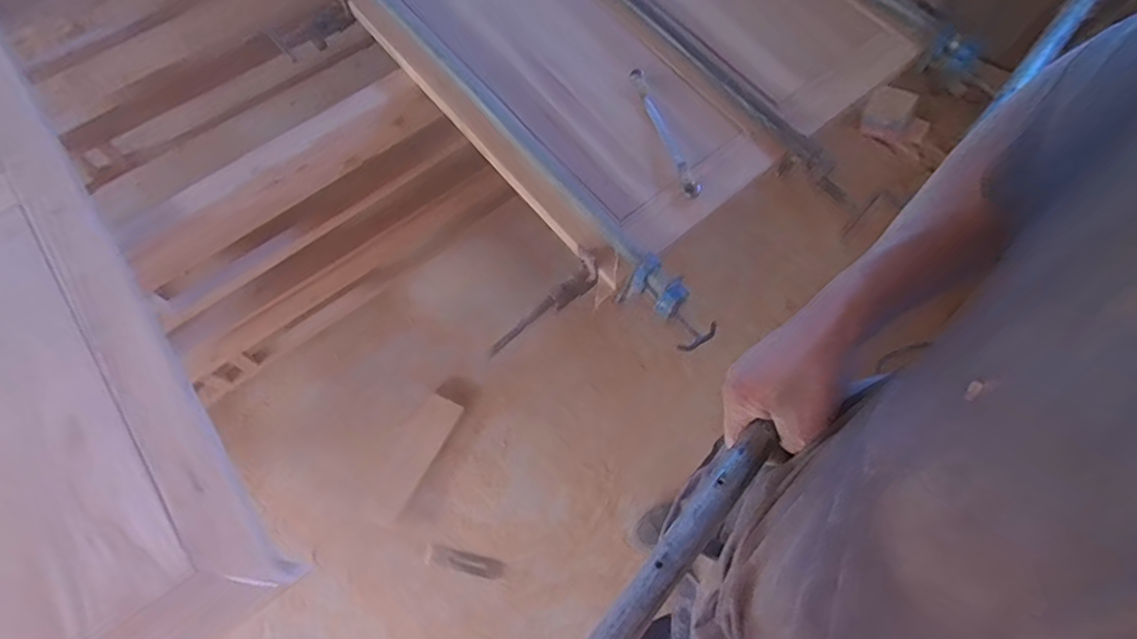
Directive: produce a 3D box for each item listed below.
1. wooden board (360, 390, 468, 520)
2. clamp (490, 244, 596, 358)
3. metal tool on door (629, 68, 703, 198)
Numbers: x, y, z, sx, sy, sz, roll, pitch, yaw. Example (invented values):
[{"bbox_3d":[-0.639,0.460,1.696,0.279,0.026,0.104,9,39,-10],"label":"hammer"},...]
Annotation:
[{"bbox_3d":[-0.387,0.332,1.394,0.110,0.011,0.315,26,68,10],"label":"wooden board"},{"bbox_3d":[-0.032,-0.012,0.854,0.044,0.068,0.204,39,71,14],"label":"clamp"},{"bbox_3d":[0.156,-0.309,0.928,0.024,0.011,0.257,-18,70,-7],"label":"metal tool on door"}]

